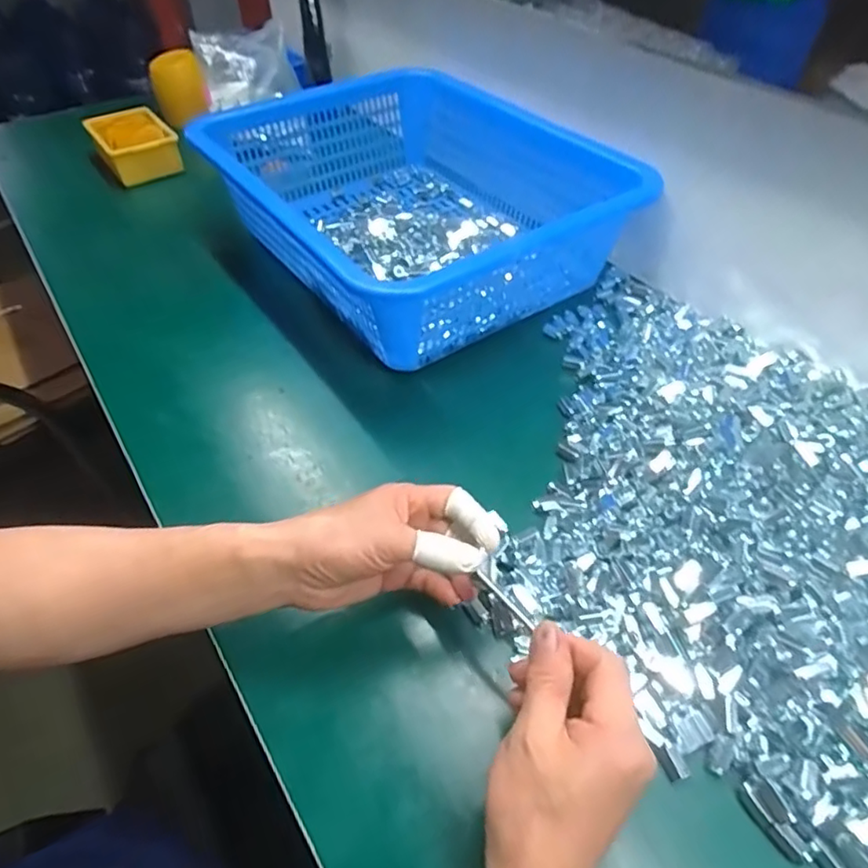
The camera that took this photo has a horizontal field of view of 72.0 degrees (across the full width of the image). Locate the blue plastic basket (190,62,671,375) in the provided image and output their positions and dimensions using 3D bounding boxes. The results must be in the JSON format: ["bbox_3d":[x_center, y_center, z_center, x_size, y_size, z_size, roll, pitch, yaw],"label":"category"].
[{"bbox_3d":[-0.032,-0.281,0.702,0.379,0.129,0.480,-21,51,-17],"label":"blue plastic basket"}]

